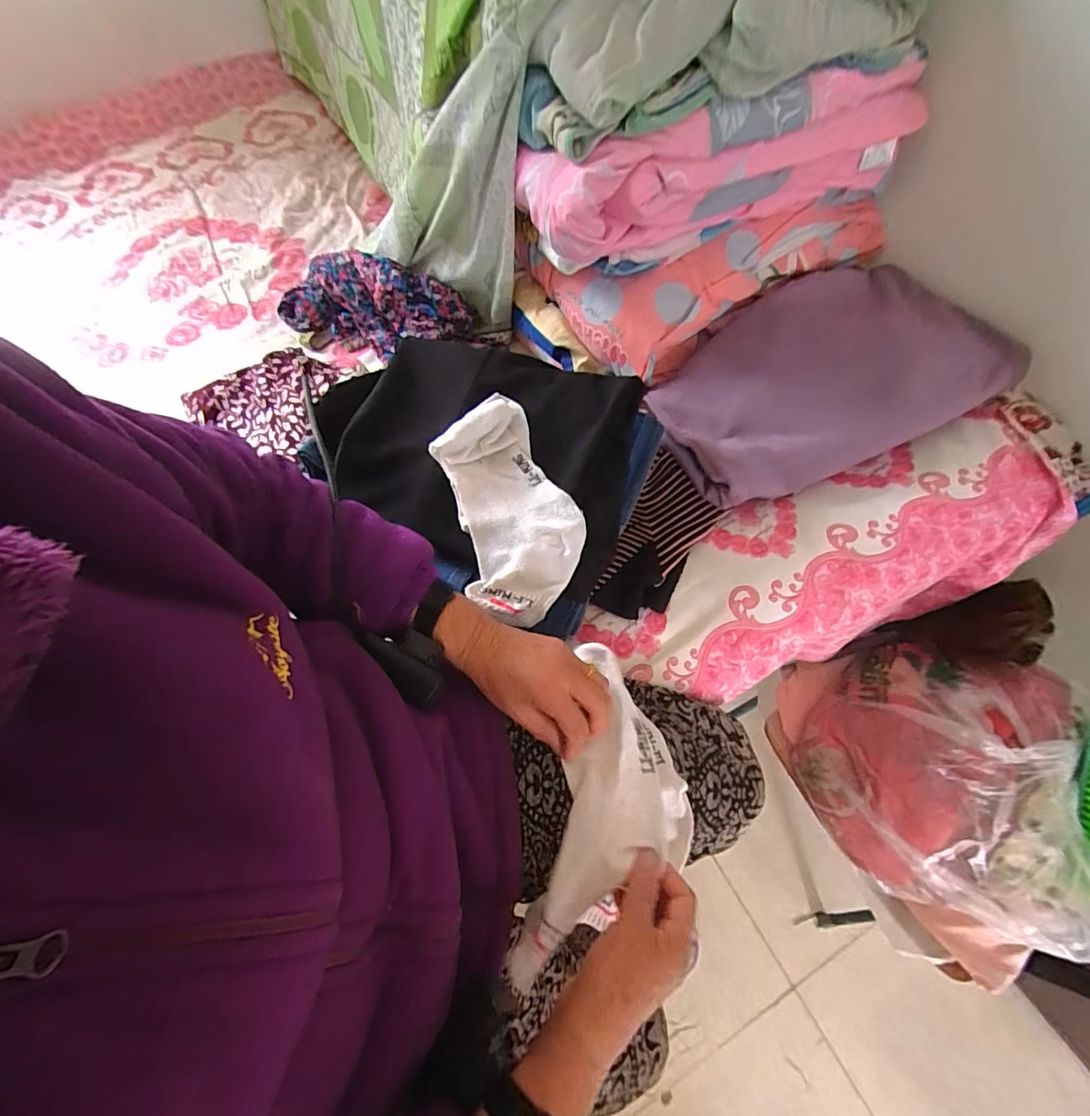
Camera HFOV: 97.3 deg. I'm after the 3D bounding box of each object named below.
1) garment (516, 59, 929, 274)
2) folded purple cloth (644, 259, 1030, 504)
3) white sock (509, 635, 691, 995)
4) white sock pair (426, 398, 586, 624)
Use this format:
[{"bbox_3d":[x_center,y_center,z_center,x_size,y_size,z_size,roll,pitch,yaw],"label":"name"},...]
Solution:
[{"bbox_3d":[0.224,-0.487,0.579,0.510,0.130,0.113,-24,66,-8],"label":"garment"},{"bbox_3d":[0.370,-0.258,0.631,0.482,0.076,0.270,-22,66,-8],"label":"folded purple cloth"},{"bbox_3d":[0.069,0.215,0.410,0.119,0.074,0.247,14,66,10],"label":"white sock"},{"bbox_3d":[-0.035,-0.055,0.496,0.120,0.028,0.233,-16,76,-5],"label":"white sock pair"}]

